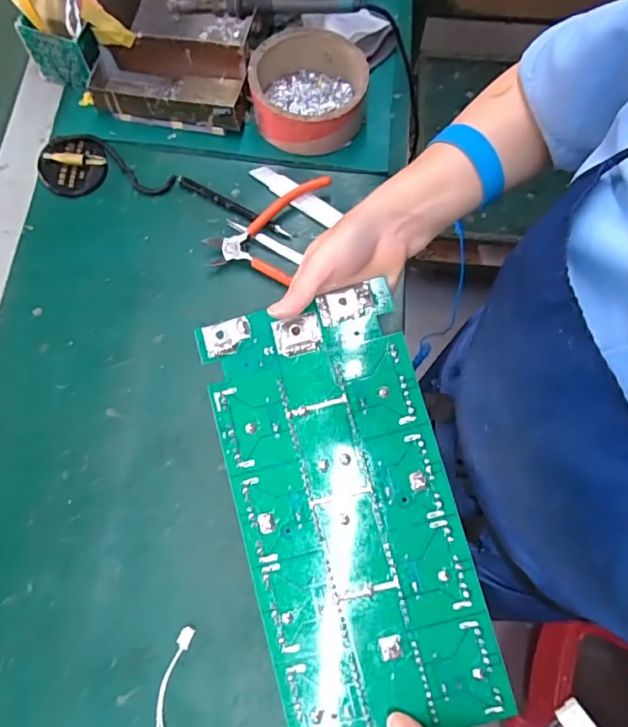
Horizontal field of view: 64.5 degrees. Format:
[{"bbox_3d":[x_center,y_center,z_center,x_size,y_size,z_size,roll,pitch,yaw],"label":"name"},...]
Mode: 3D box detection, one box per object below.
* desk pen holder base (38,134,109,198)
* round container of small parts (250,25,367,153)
[{"bbox_3d":[-0.253,-0.211,0.524,0.071,0.017,0.060,-35,77,-11],"label":"desk pen holder base"},{"bbox_3d":[-0.006,-0.292,0.536,0.121,0.052,0.122,0,73,-1],"label":"round container of small parts"}]

